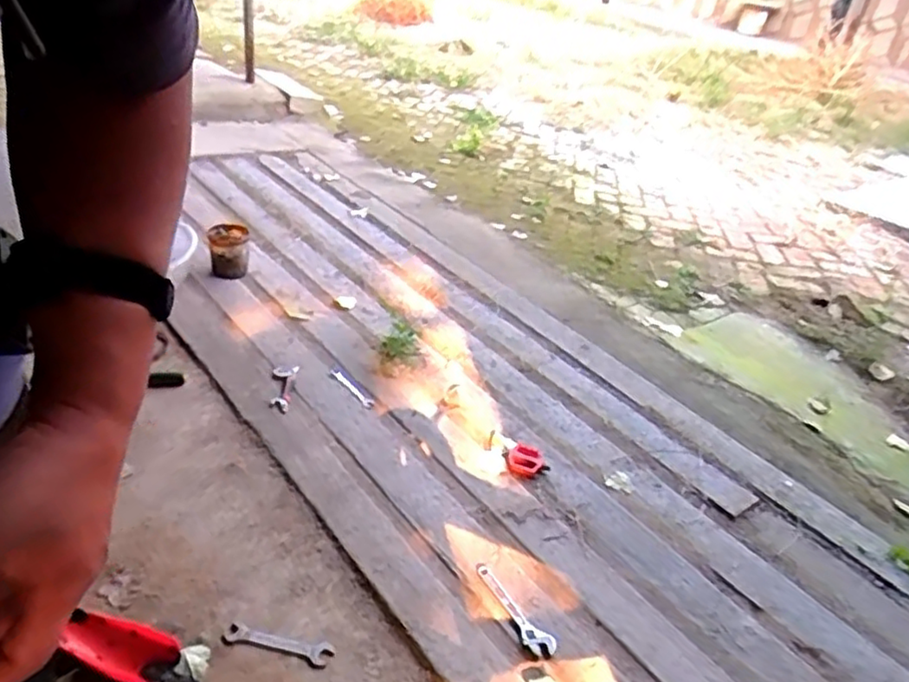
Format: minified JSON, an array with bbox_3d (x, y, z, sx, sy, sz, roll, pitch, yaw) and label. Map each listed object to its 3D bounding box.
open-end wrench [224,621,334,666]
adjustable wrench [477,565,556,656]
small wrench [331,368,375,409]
[{"bbox_3d":[-0.293,0.505,1.109,0.184,0.007,0.034,10,33,7],"label":"open-end wrench"},{"bbox_3d":[0.102,0.480,1.189,0.045,0.010,0.199,-20,41,-34],"label":"adjustable wrench"},{"bbox_3d":[-0.260,0.117,1.674,0.028,0.014,0.174,-22,42,-36],"label":"small wrench"}]

